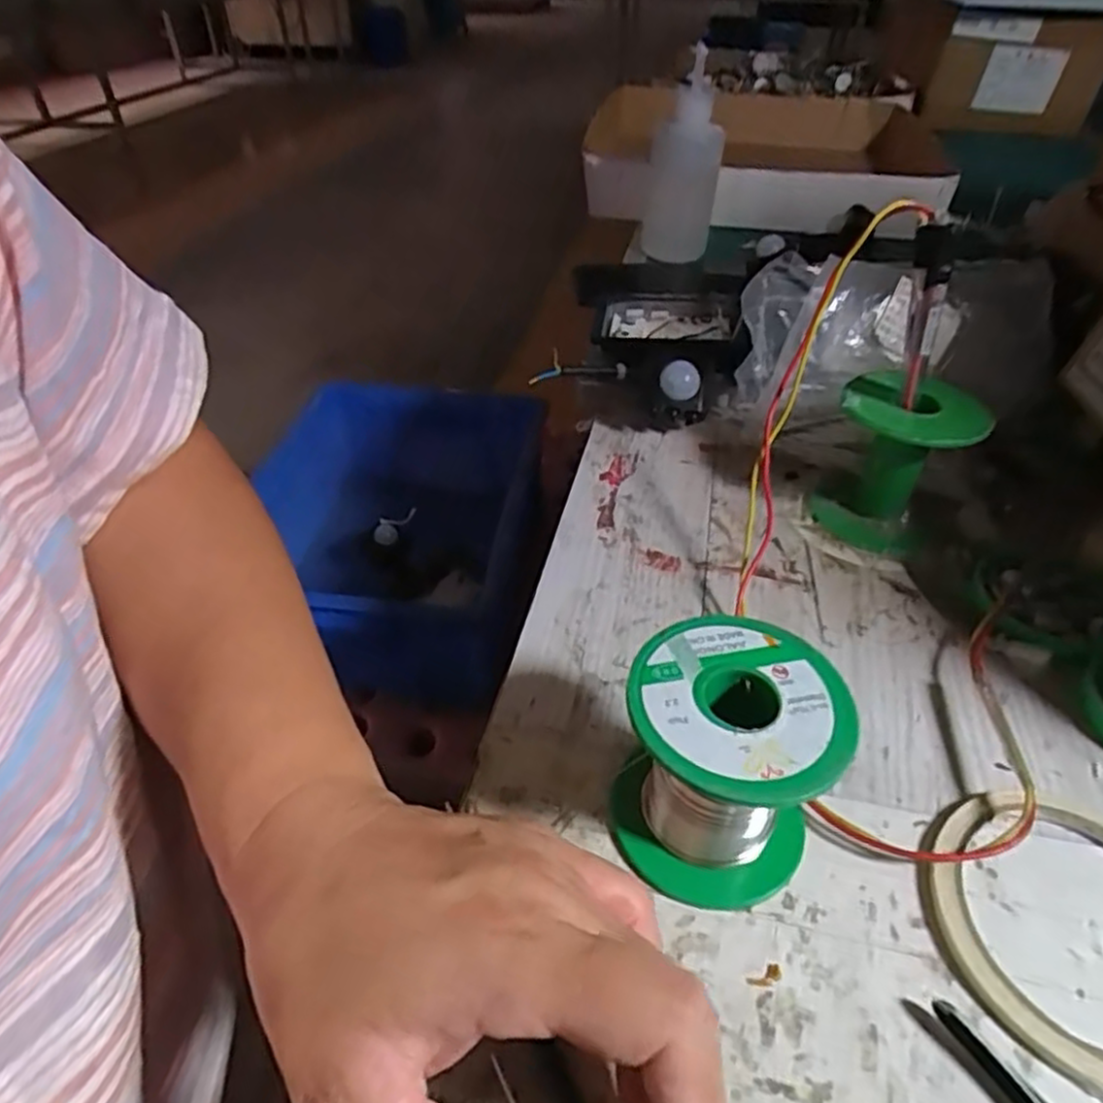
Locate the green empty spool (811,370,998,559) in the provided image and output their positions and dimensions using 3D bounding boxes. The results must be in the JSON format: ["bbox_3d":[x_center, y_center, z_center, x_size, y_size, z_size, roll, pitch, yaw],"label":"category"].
[{"bbox_3d":[0.176,-0.046,0.373,0.063,0.076,0.060,21,45,21],"label":"green empty spool"}]

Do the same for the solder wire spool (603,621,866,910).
[{"bbox_3d":[0.057,0.071,0.243,0.065,0.072,0.064,0,42,0],"label":"solder wire spool"}]

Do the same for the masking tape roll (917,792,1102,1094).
[{"bbox_3d":[0.170,0.122,0.234,0.092,0.008,0.088,0,42,0],"label":"masking tape roll"}]

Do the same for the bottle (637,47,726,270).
[{"bbox_3d":[0.123,-0.344,0.691,0.065,0.254,0.081,4,84,3],"label":"bottle"}]

